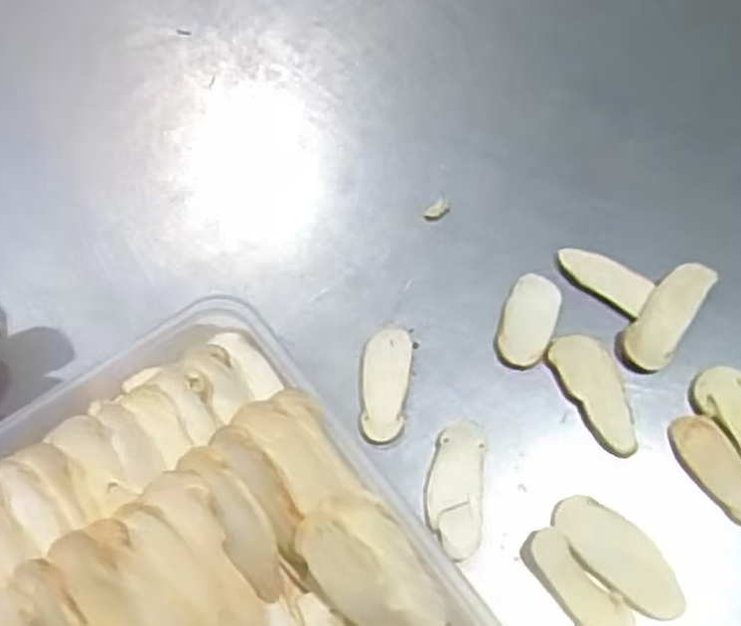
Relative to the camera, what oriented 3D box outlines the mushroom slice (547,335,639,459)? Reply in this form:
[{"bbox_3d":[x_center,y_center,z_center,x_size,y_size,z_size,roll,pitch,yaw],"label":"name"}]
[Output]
[{"bbox_3d":[0.094,0.032,0.317,0.022,0.007,0.051,-27,67,-16],"label":"mushroom slice"}]

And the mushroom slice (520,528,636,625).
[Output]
[{"bbox_3d":[0.076,0.100,0.282,0.021,0.007,0.049,-29,71,-16],"label":"mushroom slice"}]

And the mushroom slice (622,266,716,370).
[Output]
[{"bbox_3d":[0.125,0.000,0.327,0.020,0.007,0.054,35,66,14],"label":"mushroom slice"}]

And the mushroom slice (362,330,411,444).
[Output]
[{"bbox_3d":[0.006,0.028,0.311,0.018,0.004,0.045,7,63,0],"label":"mushroom slice"}]

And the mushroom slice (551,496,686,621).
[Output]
[{"bbox_3d":[0.091,0.089,0.286,0.053,0.004,0.023,38,82,11],"label":"mushroom slice"}]

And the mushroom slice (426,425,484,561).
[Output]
[{"bbox_3d":[0.032,0.066,0.294,0.020,0.004,0.048,6,66,-2],"label":"mushroom slice"}]

